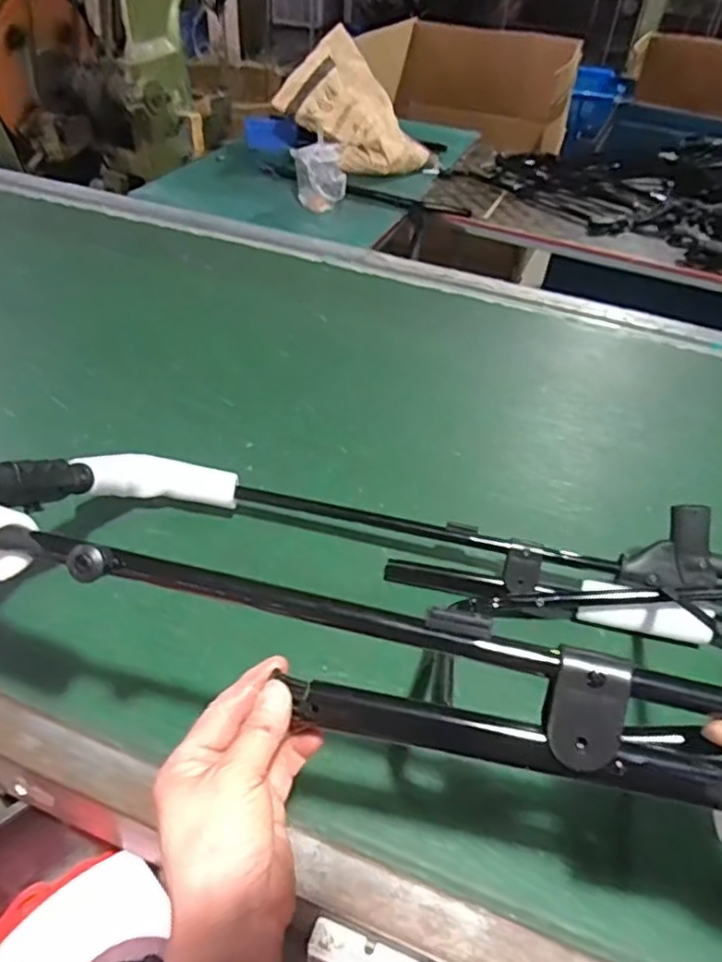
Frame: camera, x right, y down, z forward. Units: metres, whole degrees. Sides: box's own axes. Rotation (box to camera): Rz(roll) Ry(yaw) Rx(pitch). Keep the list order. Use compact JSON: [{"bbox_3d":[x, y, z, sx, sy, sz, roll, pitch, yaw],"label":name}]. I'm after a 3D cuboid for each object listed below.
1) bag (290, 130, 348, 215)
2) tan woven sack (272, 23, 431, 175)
[{"bbox_3d":[-0.083,-0.645,1.373,0.094,0.129,0.082,-14,46,-20],"label":"bag"},{"bbox_3d":[-0.024,-0.871,1.560,0.294,0.231,0.209,33,49,26],"label":"tan woven sack"}]

